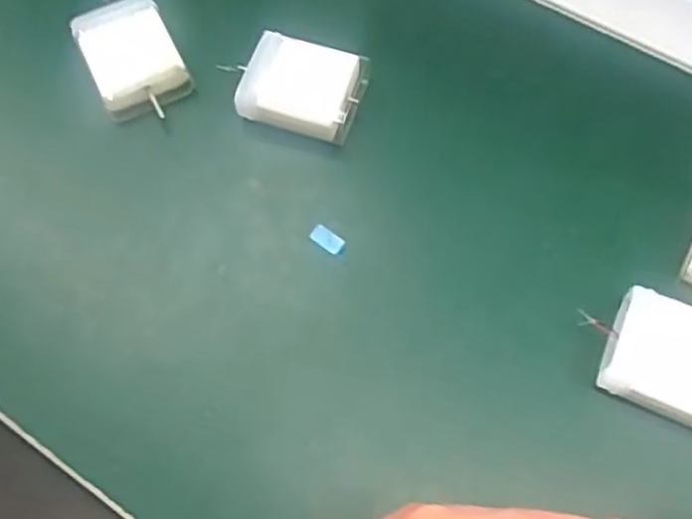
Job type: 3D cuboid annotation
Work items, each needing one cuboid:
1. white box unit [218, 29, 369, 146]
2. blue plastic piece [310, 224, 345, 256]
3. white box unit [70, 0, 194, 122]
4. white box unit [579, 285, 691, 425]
[{"bbox_3d":[-0.020,-0.078,0.328,0.056,0.021,0.043,16,66,9],"label":"white box unit"},{"bbox_3d":[-0.008,-0.009,0.305,0.015,0.004,0.009,37,71,17],"label":"blue plastic piece"},{"bbox_3d":[-0.099,-0.093,0.335,0.040,0.029,0.051,-27,67,-10],"label":"white box unit"},{"bbox_3d":[0.123,0.039,0.273,0.059,0.018,0.041,23,68,12],"label":"white box unit"}]

